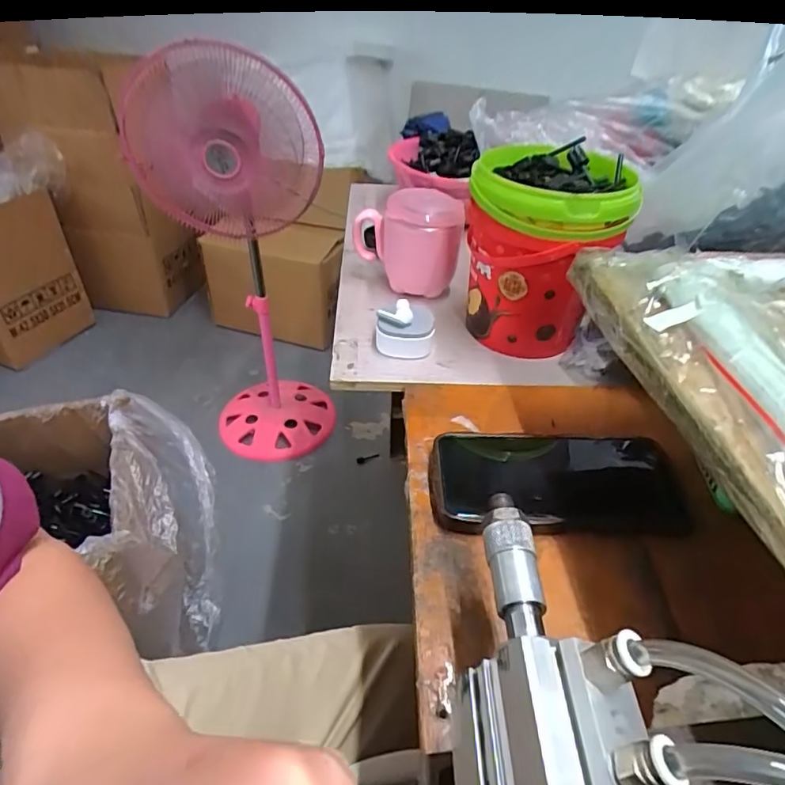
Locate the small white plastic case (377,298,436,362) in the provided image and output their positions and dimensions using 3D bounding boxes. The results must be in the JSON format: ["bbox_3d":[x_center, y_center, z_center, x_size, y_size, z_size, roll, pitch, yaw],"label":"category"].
[{"bbox_3d":[0.011,-0.060,0.480,0.051,0.047,0.036,1,40,-3],"label":"small white plastic case"}]

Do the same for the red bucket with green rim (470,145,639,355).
[{"bbox_3d":[0.128,-0.119,0.465,0.123,0.152,0.115,2,40,-2],"label":"red bucket with green rim"}]

